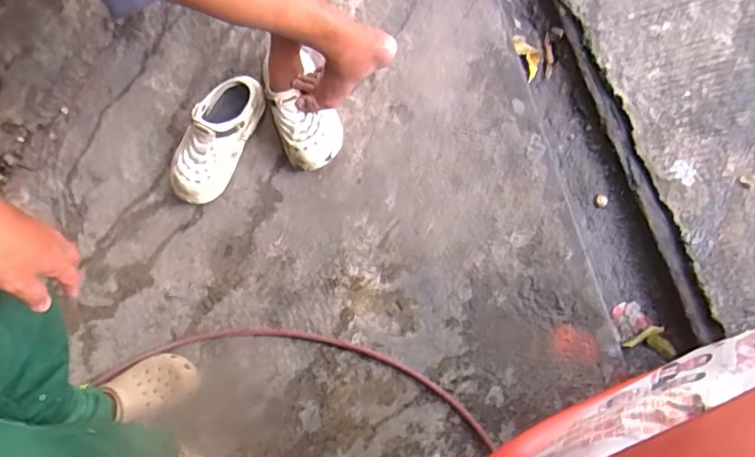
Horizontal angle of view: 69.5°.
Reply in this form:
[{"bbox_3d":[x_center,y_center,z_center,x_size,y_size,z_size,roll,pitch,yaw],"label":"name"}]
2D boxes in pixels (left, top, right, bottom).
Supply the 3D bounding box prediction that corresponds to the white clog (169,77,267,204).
[{"bbox_3d":[-0.356,-0.203,1.207,0.121,0.119,0.303,25,70,8],"label":"white clog"}]

